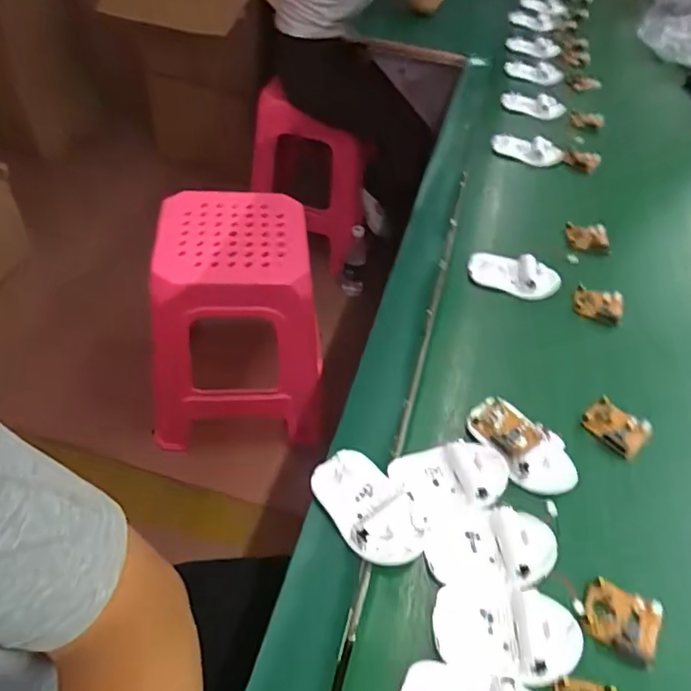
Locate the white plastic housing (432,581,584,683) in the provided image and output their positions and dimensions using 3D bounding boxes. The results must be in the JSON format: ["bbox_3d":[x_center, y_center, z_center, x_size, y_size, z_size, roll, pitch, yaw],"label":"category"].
[{"bbox_3d":[0.108,0.191,0.377,0.093,0.016,0.057,12,48,2],"label":"white plastic housing"}]

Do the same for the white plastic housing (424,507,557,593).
[{"bbox_3d":[0.106,0.146,0.416,0.091,0.015,0.063,5,48,-4],"label":"white plastic housing"}]

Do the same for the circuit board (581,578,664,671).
[{"bbox_3d":[0.195,0.192,0.393,0.049,0.008,0.048,26,50,14],"label":"circuit board"}]

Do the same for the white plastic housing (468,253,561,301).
[{"bbox_3d":[0.191,-0.084,0.635,0.098,0.027,0.048,18,48,7],"label":"white plastic housing"}]

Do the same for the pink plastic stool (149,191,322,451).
[{"bbox_3d":[-0.223,-0.046,1.200,0.320,0.448,0.313,4,48,-5],"label":"pink plastic stool"}]

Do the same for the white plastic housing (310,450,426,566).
[{"bbox_3d":[0.019,0.123,0.424,0.057,0.024,0.094,-27,58,-29],"label":"white plastic housing"}]

